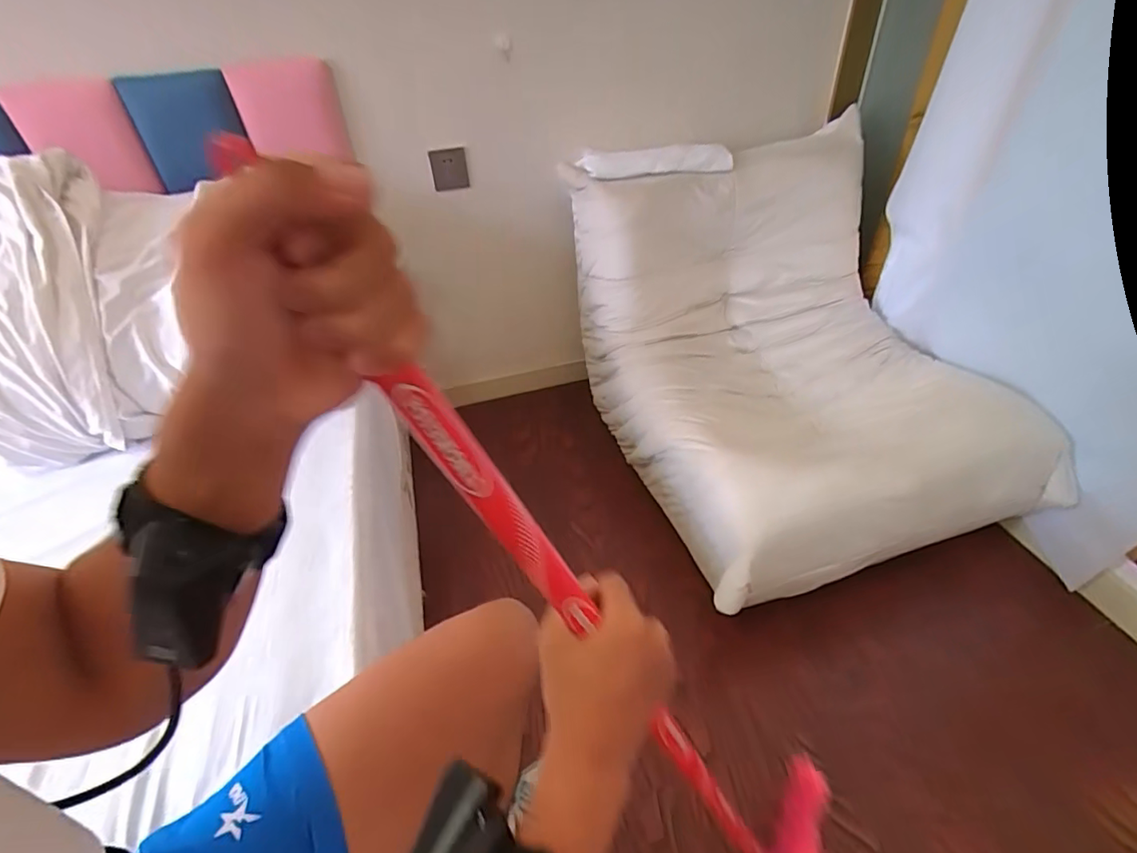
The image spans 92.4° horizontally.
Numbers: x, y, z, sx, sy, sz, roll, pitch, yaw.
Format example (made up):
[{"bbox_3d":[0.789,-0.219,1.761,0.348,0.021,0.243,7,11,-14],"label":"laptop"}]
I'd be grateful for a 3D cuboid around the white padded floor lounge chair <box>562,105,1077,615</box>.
[{"bbox_3d":[0.497,-0.235,1.272,0.779,0.563,0.986,-14,39,-11],"label":"white padded floor lounge chair"}]

